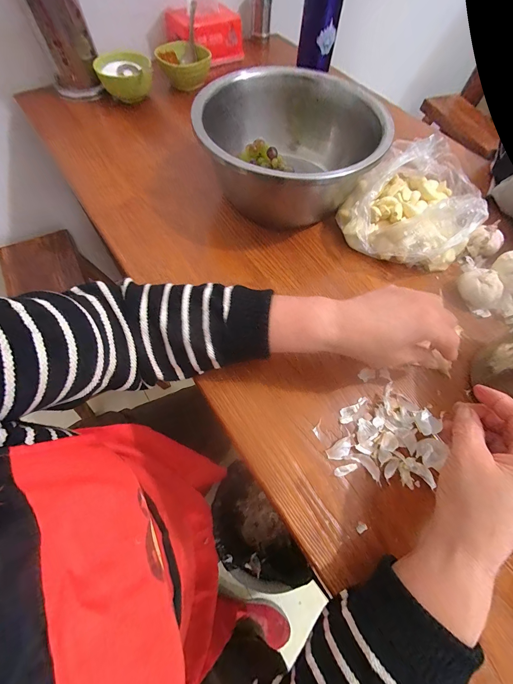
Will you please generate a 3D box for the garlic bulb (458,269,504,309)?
[{"bbox_3d":[0.302,-0.070,0.381,0.041,0.038,0.054,-29,69,-16],"label":"garlic bulb"}]

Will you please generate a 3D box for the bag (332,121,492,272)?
[{"bbox_3d":[0.233,-0.207,0.415,0.183,0.098,0.204,26,65,9],"label":"bag"}]

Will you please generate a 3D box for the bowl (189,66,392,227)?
[{"bbox_3d":[0.038,-0.290,0.437,0.225,0.123,0.243,1,64,-3],"label":"bowl"}]

